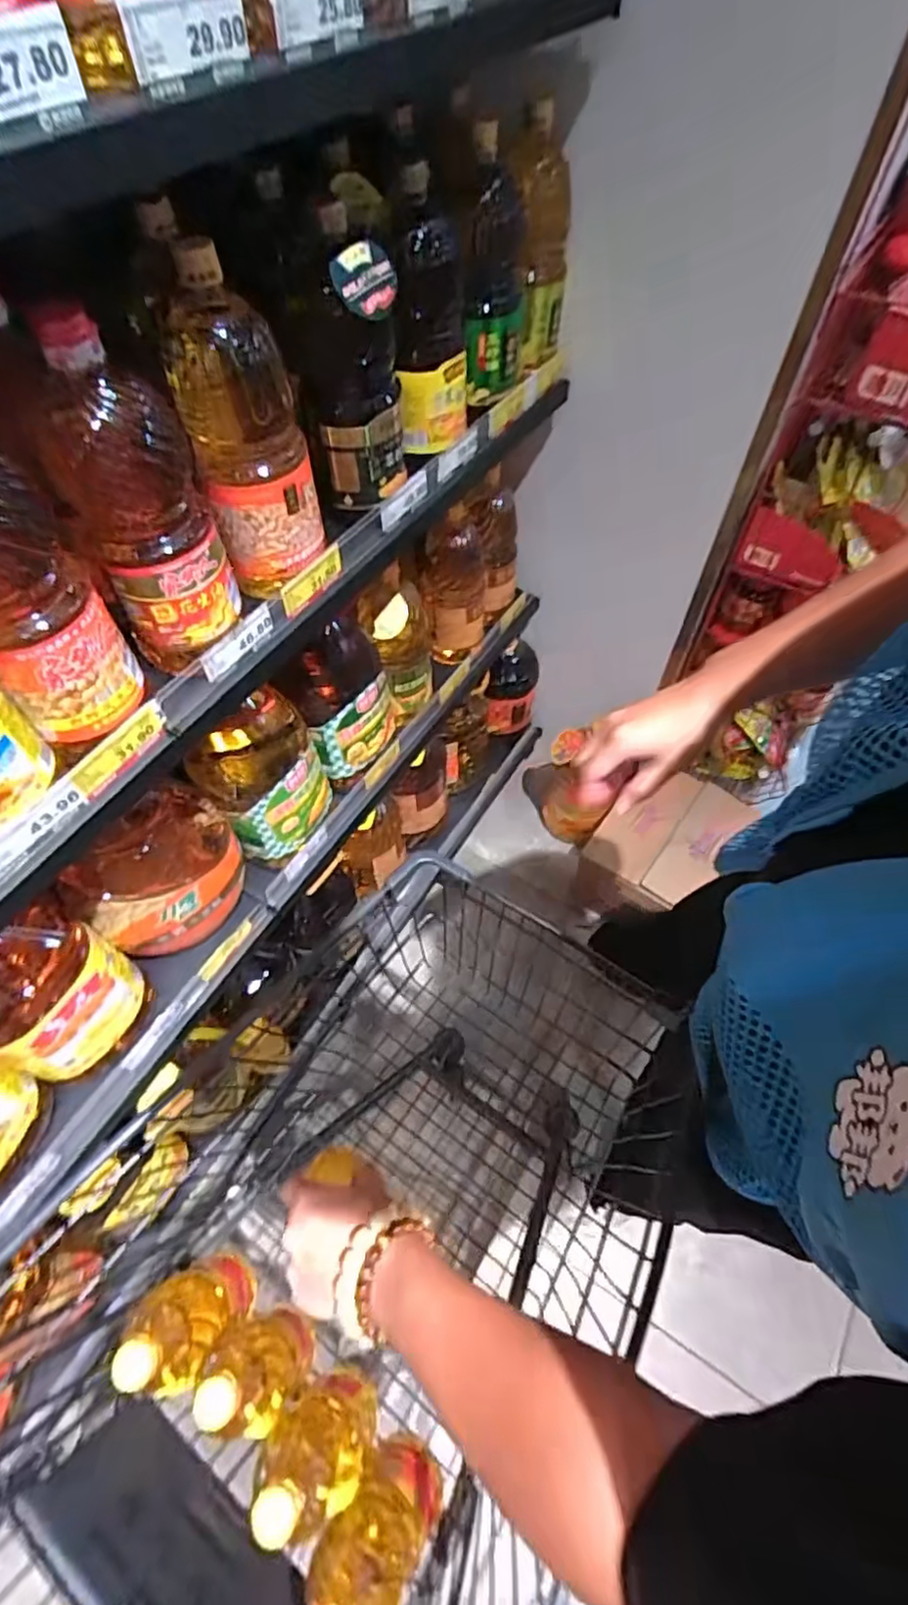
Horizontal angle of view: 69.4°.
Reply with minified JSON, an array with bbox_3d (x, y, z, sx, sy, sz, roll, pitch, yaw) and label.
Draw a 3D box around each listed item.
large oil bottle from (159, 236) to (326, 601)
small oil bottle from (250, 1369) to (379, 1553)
[{"bbox_3d":[-0.186,-0.329,0.596,0.105,0.265,0.093,-14,59,-10],"label":"large oil bottle"},{"bbox_3d":[-0.124,0.612,0.632,0.087,0.250,0.093,20,59,11],"label":"small oil bottle"}]

